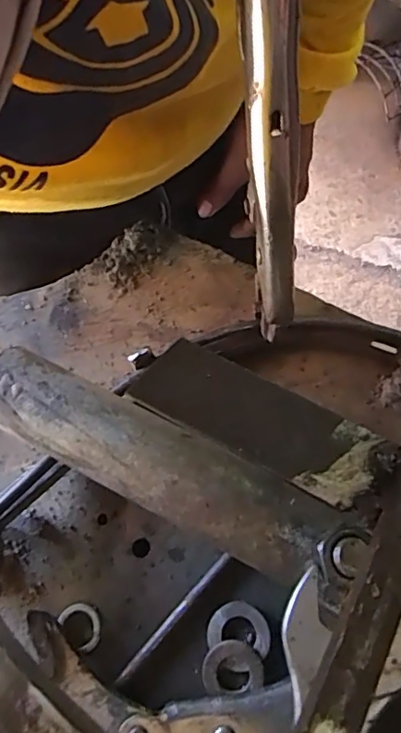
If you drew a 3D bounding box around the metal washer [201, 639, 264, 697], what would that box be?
[{"bbox_3d":[0.012,0.114,0.209,0.022,0.004,0.018,-16,65,-4],"label":"metal washer"}]

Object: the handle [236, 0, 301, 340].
[{"bbox_3d":[0.021,-0.075,0.168,0.013,0.158,0.014,-10,41,-1],"label":"handle"}]

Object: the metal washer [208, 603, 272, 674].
[{"bbox_3d":[0.015,0.104,0.215,0.023,0.004,0.022,-1,65,3],"label":"metal washer"}]

